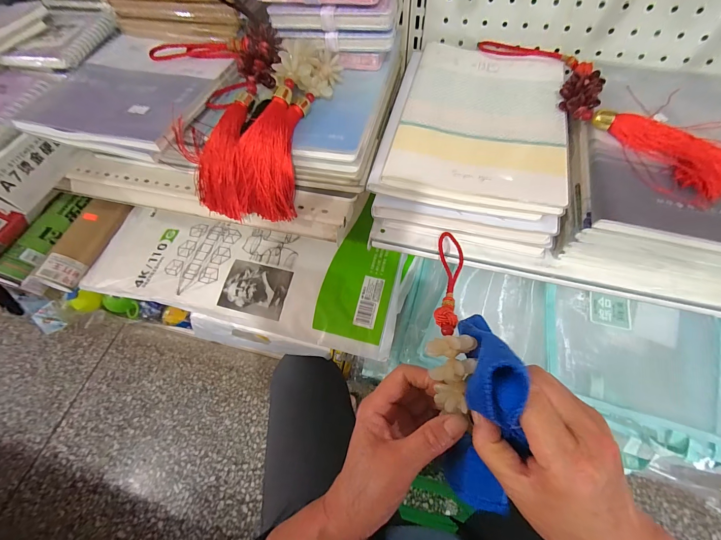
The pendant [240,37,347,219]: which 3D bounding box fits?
[{"bbox_3d":[-0.079,-0.160,0.340,0.060,0.064,0.208,16,85,11],"label":"pendant"}]

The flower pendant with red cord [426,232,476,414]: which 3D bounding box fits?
[{"bbox_3d":[0.077,0.030,0.274,0.029,0.037,0.173,6,52,6],"label":"flower pendant with red cord"}]

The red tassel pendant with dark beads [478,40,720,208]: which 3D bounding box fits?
[{"bbox_3d":[0.264,-0.199,0.351,0.086,0.028,0.316,-33,65,-14],"label":"red tassel pendant with dark beads"}]

